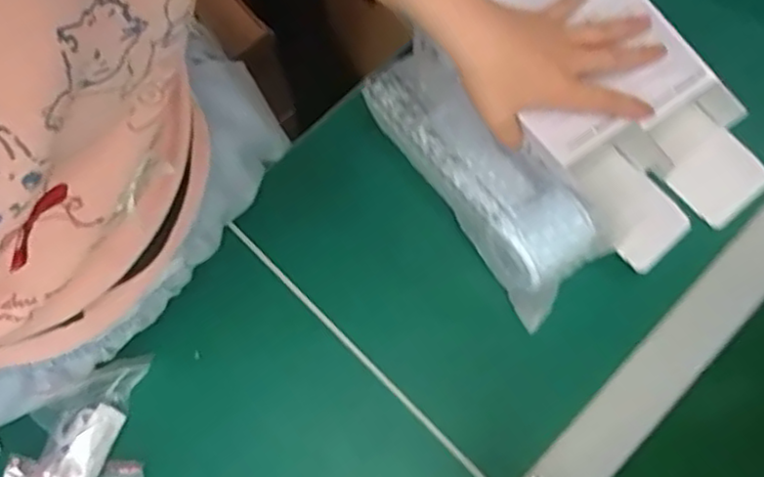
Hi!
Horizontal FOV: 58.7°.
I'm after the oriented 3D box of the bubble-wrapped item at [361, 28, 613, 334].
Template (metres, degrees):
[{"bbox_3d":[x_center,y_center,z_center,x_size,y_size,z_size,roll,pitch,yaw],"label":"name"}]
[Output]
[{"bbox_3d":[0.076,-0.048,0.487,0.081,0.053,0.204,-37,85,-10],"label":"bubble-wrapped item"}]

